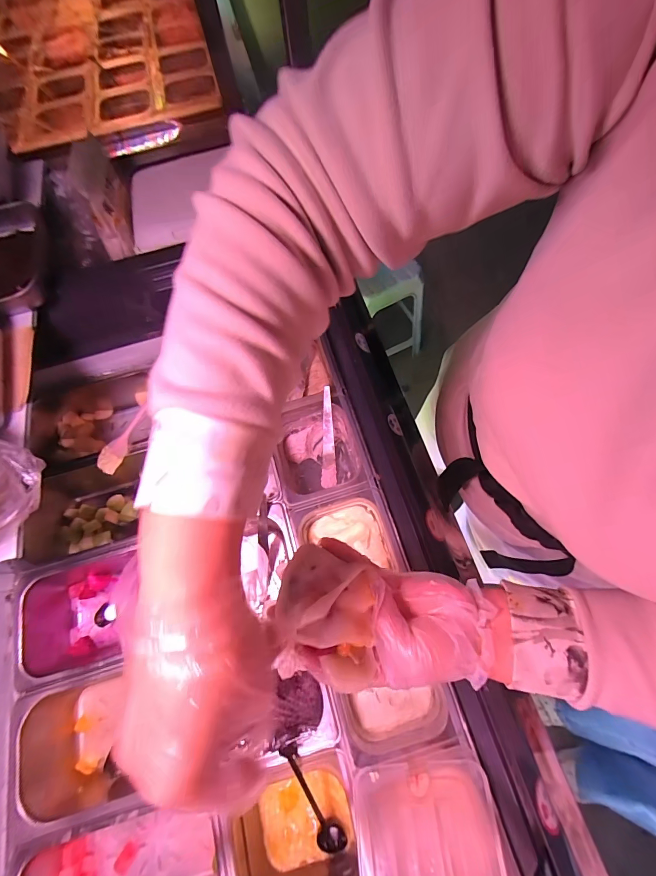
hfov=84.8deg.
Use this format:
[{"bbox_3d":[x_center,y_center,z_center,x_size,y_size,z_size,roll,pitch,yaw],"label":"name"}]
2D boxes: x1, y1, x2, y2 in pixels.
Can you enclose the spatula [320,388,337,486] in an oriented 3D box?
[{"bbox_3d":[0.000,0.001,0.659,0.027,0.010,0.188,-1,107,3],"label":"spatula"}]

